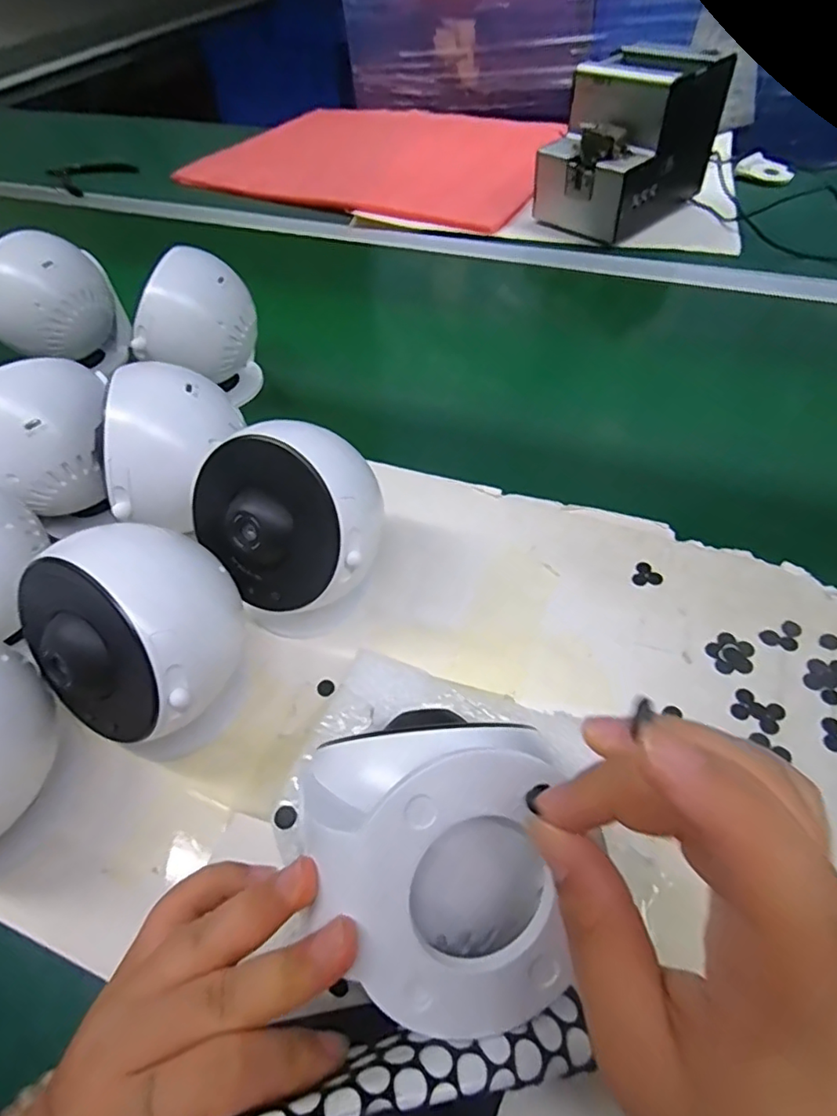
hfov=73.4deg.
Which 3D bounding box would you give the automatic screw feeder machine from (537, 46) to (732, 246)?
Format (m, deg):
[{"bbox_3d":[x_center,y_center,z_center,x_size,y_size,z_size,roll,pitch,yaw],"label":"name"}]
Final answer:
[{"bbox_3d":[0.251,-0.492,0.674,0.185,0.146,0.128,-38,59,-22],"label":"automatic screw feeder machine"}]

